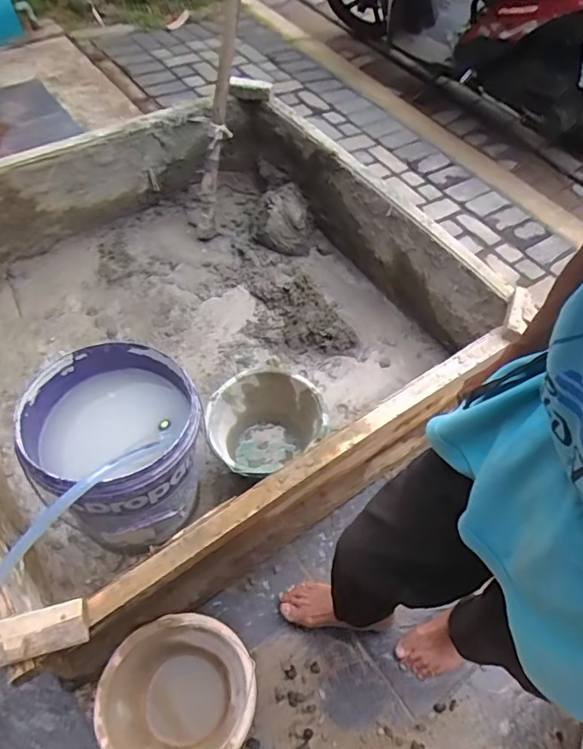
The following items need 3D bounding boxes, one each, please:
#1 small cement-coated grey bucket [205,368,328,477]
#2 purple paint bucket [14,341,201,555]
[{"bbox_3d":[-0.058,0.134,1.203,0.264,0.183,0.249,-12,59,-12],"label":"small cement-coated grey bucket"},{"bbox_3d":[-0.331,0.142,1.003,0.296,0.309,0.308,-13,60,-9],"label":"purple paint bucket"}]

